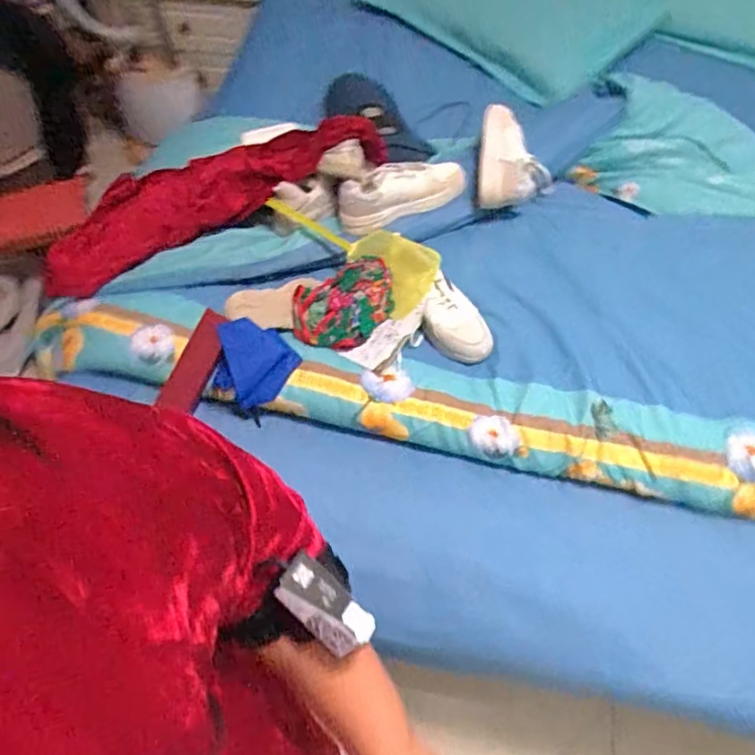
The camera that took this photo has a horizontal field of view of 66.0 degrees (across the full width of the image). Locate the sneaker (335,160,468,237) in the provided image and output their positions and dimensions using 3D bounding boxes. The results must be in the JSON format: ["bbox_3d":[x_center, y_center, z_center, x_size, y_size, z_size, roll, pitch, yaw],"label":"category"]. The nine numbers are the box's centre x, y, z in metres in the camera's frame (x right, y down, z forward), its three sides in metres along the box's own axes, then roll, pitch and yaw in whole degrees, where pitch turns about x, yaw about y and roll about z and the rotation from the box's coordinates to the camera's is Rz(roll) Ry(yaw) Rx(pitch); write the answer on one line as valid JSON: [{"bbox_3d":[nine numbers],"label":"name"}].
[{"bbox_3d":[0.047,-0.362,1.159,0.265,0.112,0.079,-20,61,-11],"label":"sneaker"}]

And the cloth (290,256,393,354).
[{"bbox_3d":[-0.056,-0.122,1.008,0.186,0.030,0.131,-32,83,2],"label":"cloth"}]

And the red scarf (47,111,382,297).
[{"bbox_3d":[-0.337,-0.360,1.161,0.705,0.104,0.262,-23,61,3],"label":"red scarf"}]

